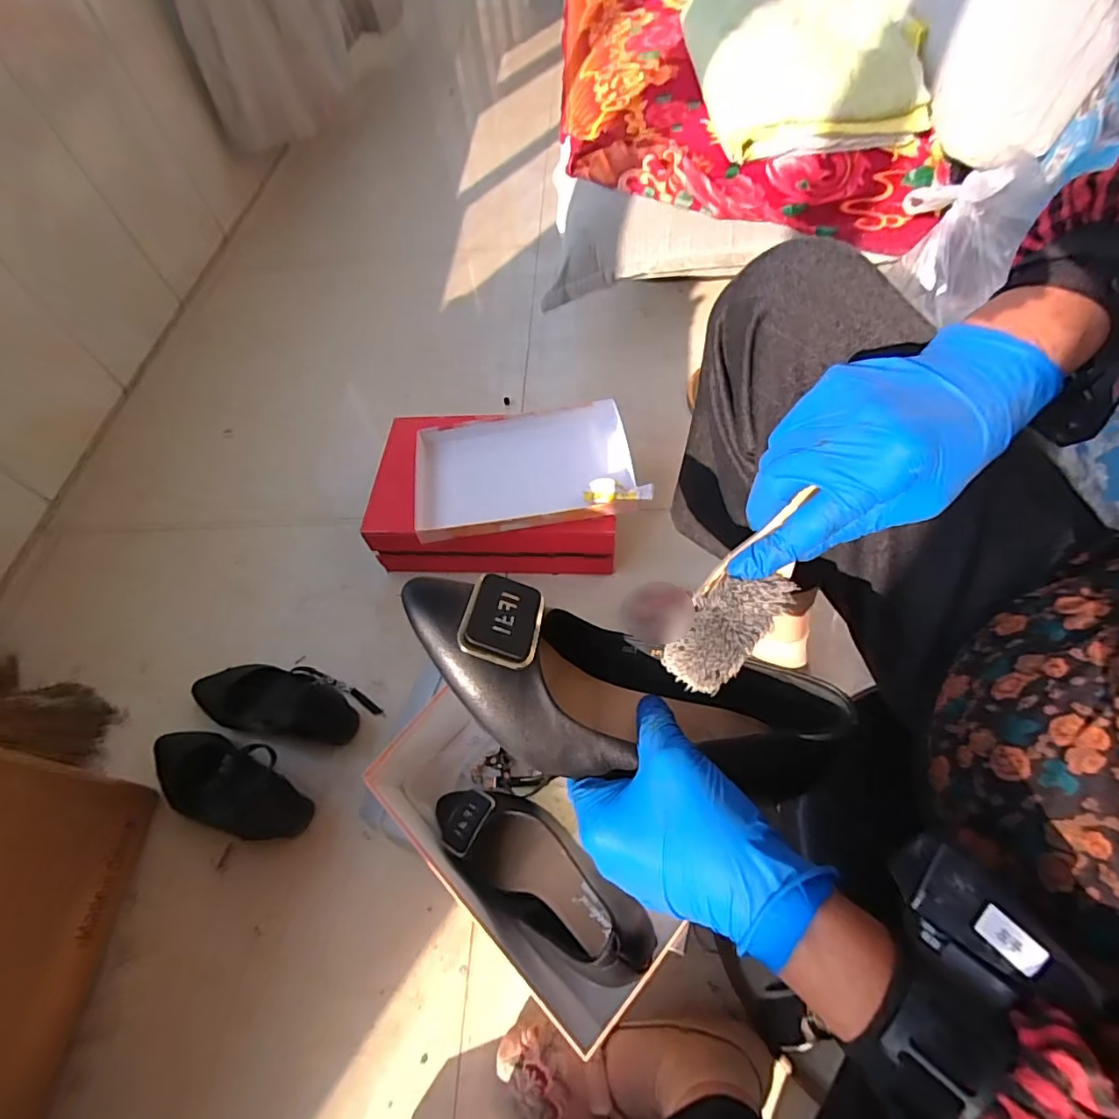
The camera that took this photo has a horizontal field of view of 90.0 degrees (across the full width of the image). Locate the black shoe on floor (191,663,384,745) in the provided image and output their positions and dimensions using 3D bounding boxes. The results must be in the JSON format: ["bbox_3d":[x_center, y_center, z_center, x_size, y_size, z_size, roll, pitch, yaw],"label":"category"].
[{"bbox_3d":[-0.367,0.177,0.720,0.250,0.066,0.094,4,58,9],"label":"black shoe on floor"}]

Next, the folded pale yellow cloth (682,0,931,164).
[{"bbox_3d":[0.358,-0.787,0.874,0.296,0.101,0.472,-3,57,5],"label":"folded pale yellow cloth"}]

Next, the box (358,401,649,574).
[{"bbox_3d":[-0.080,-0.102,0.825,0.371,0.141,0.234,-3,57,4],"label":"box"}]

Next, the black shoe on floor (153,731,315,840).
[{"bbox_3d":[-0.407,0.270,0.680,0.232,0.048,0.094,12,60,14],"label":"black shoe on floor"}]

